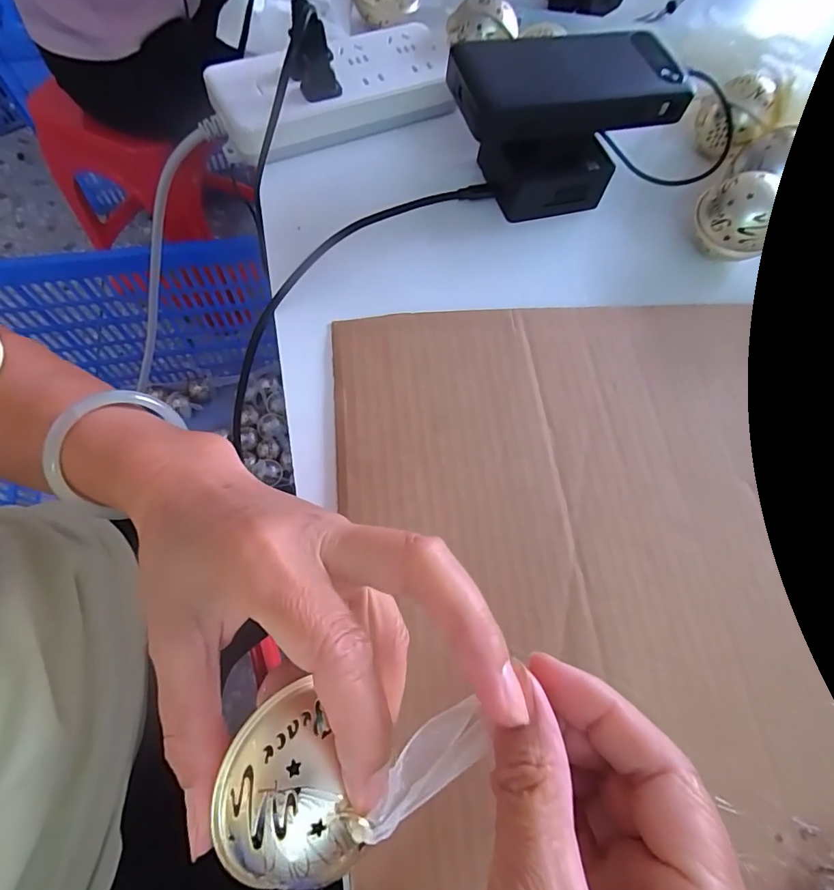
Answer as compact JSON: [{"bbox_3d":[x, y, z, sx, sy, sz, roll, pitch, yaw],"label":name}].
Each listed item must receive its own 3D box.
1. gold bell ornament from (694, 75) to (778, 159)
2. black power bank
[{"bbox_3d":[0.250,-0.258,0.358,0.050,0.050,0.057,29,69,10],"label":"gold bell ornament"},{"bbox_3d":[0.099,-0.244,0.308,0.149,0.027,0.069,-11,69,-9],"label":"black power bank"}]

